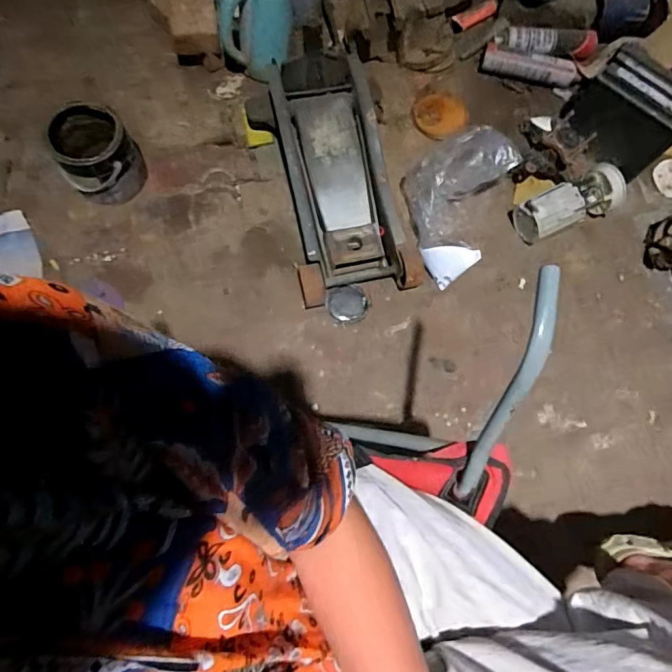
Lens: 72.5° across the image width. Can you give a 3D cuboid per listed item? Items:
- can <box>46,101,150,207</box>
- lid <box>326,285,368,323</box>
[{"bbox_3d":[-0.509,-0.391,0.985,0.155,0.133,0.179,-24,76,-10],"label":"can"},{"bbox_3d":[0.026,-0.072,1.009,0.087,0.013,0.078,-11,74,-7],"label":"lid"}]

